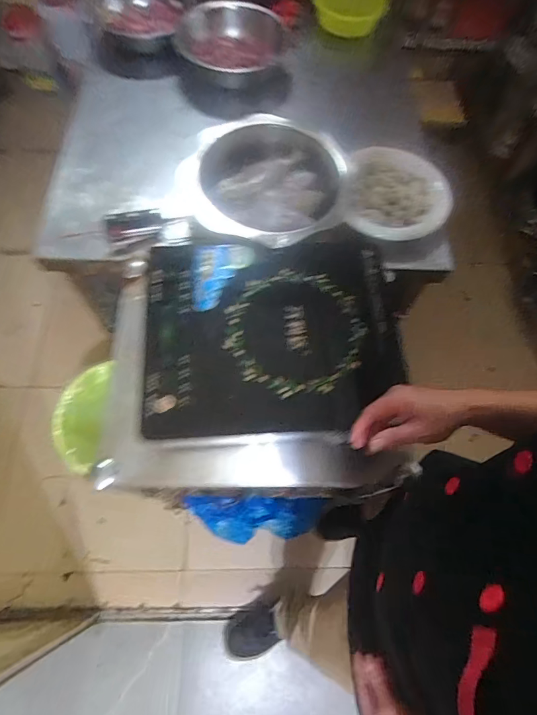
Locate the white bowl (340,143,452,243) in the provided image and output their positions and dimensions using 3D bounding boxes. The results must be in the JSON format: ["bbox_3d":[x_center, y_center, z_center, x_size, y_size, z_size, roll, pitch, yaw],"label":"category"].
[{"bbox_3d":[0.262,-0.333,0.785,0.218,0.054,0.225,1,67,-2],"label":"white bowl"}]

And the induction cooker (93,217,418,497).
[{"bbox_3d":[-0.008,-0.015,0.623,0.443,0.100,0.364,2,67,-2],"label":"induction cooker"}]

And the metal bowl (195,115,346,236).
[{"bbox_3d":[-0.005,-0.341,0.755,0.253,0.114,0.253,1,67,-2],"label":"metal bowl"}]

